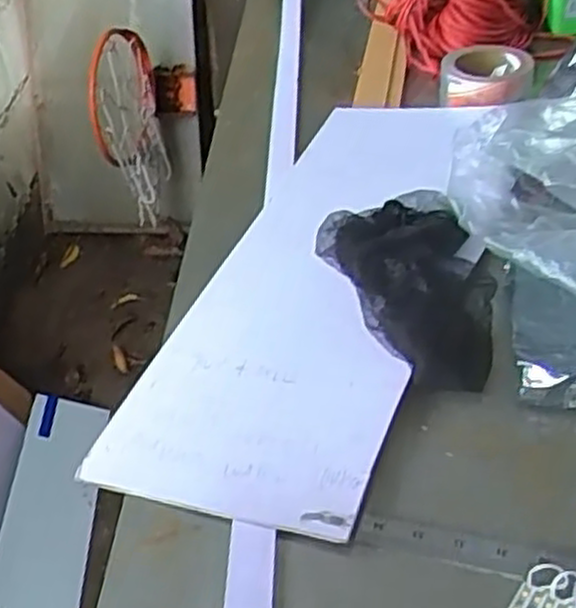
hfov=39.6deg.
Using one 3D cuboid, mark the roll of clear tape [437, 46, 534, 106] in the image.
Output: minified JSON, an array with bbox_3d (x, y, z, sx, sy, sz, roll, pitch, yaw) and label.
[{"bbox_3d":[0.227,-0.264,0.916,0.101,0.041,0.096,4,41,12],"label":"roll of clear tape"}]

